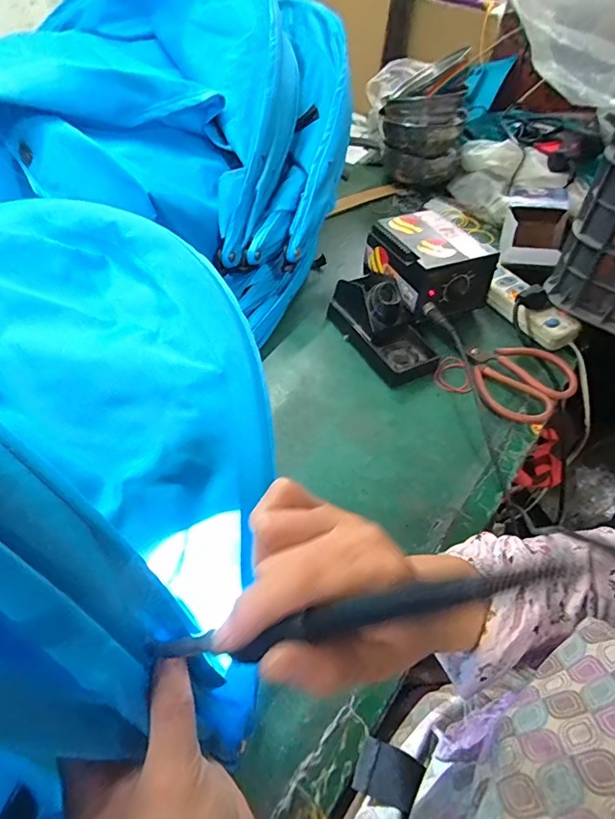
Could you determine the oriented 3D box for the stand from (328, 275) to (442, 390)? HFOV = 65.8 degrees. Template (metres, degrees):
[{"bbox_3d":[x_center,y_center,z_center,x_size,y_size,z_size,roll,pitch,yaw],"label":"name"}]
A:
[{"bbox_3d":[0.098,-0.111,0.584,0.081,0.076,0.147,-24,55,-22],"label":"stand"}]

